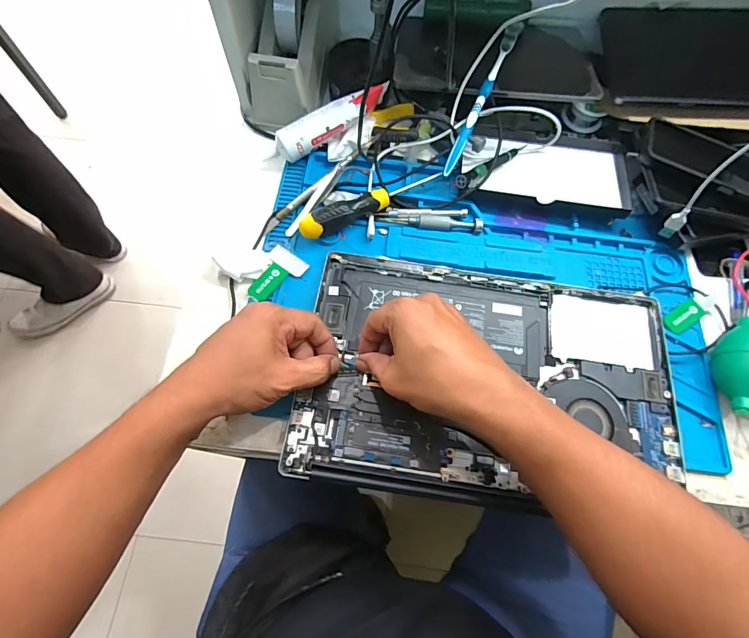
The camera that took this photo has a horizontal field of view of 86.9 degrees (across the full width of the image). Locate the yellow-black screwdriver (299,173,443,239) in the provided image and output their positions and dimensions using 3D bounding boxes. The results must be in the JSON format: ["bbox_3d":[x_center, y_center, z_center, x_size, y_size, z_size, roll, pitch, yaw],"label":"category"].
[{"bbox_3d":[-0.002,-0.132,0.443,0.173,0.027,0.025,-28,71,-12],"label":"yellow-black screwdriver"}]

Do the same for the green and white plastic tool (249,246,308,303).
[{"bbox_3d":[-0.104,-0.046,0.421,0.043,0.006,0.065,31,70,10],"label":"green and white plastic tool"}]

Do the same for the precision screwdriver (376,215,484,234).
[{"bbox_3d":[0.063,-0.109,0.447,0.117,0.015,0.015,4,68,0],"label":"precision screwdriver"}]

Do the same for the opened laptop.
[{"bbox_3d":[0.109,0.056,0.384,0.349,0.013,0.225,8,68,1],"label":"opened laptop"}]

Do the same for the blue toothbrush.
[{"bbox_3d":[0.120,-0.246,0.446,0.015,0.011,0.177,26,93,8],"label":"blue toothbrush"}]

